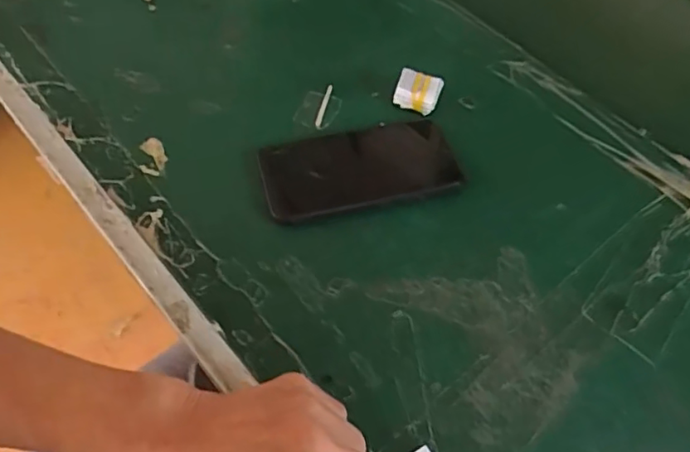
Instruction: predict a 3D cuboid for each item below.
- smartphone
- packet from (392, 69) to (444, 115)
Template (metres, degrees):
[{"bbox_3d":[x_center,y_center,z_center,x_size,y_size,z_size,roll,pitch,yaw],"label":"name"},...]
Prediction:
[{"bbox_3d":[0.012,-0.046,0.473,0.154,0.009,0.071,-11,70,-5],"label":"smartphone"},{"bbox_3d":[0.066,-0.120,0.523,0.038,0.024,0.026,15,58,7],"label":"packet"}]

